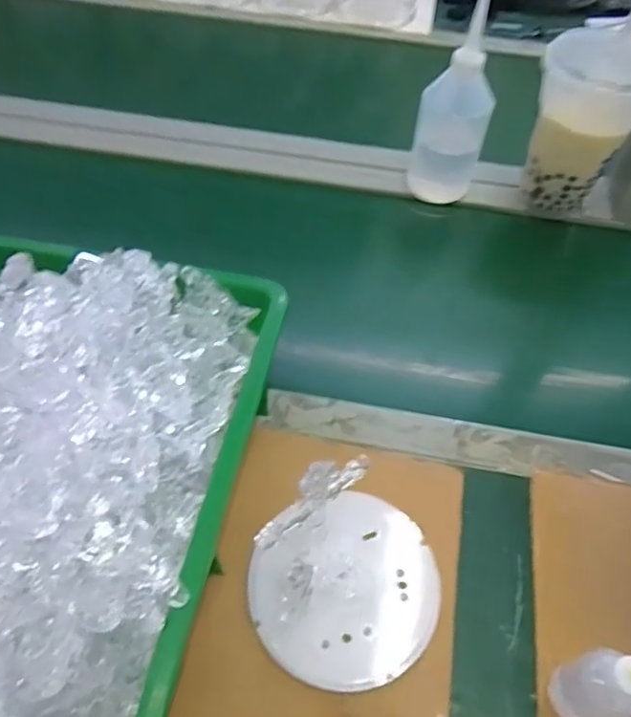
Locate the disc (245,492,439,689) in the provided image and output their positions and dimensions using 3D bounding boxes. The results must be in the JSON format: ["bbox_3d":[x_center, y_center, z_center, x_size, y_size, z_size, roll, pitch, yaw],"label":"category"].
[{"bbox_3d":[0.025,0.160,0.399,0.125,0.009,0.114,3,61,-5],"label":"disc"}]

